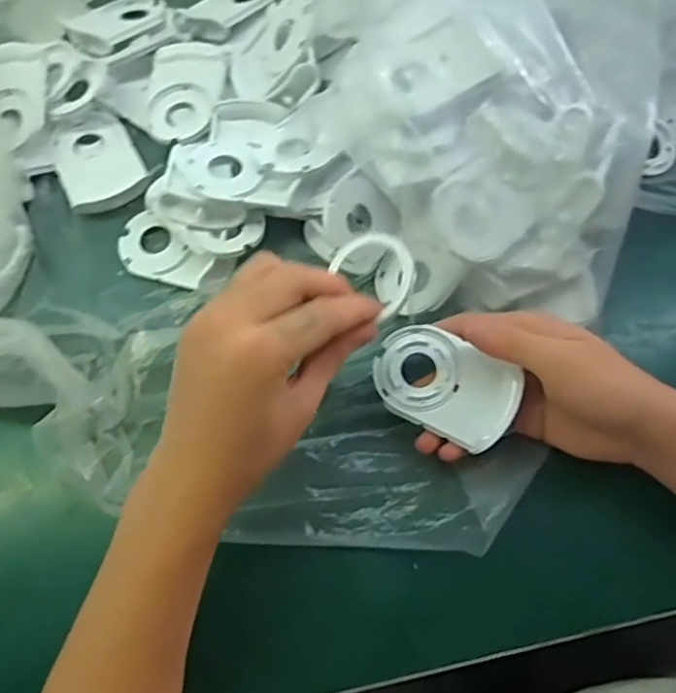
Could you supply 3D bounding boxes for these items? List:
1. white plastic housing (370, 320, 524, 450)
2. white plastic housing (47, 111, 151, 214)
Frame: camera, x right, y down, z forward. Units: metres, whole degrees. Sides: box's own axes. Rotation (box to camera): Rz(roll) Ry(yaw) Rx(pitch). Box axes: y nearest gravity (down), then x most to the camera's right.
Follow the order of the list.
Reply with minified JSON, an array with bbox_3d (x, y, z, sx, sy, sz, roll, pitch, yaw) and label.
[{"bbox_3d":[0.063,0.022,0.352,0.083,0.013,0.054,30,79,6],"label":"white plastic housing"},{"bbox_3d":[-0.181,-0.139,0.451,0.058,0.015,0.083,-28,72,-8],"label":"white plastic housing"}]

